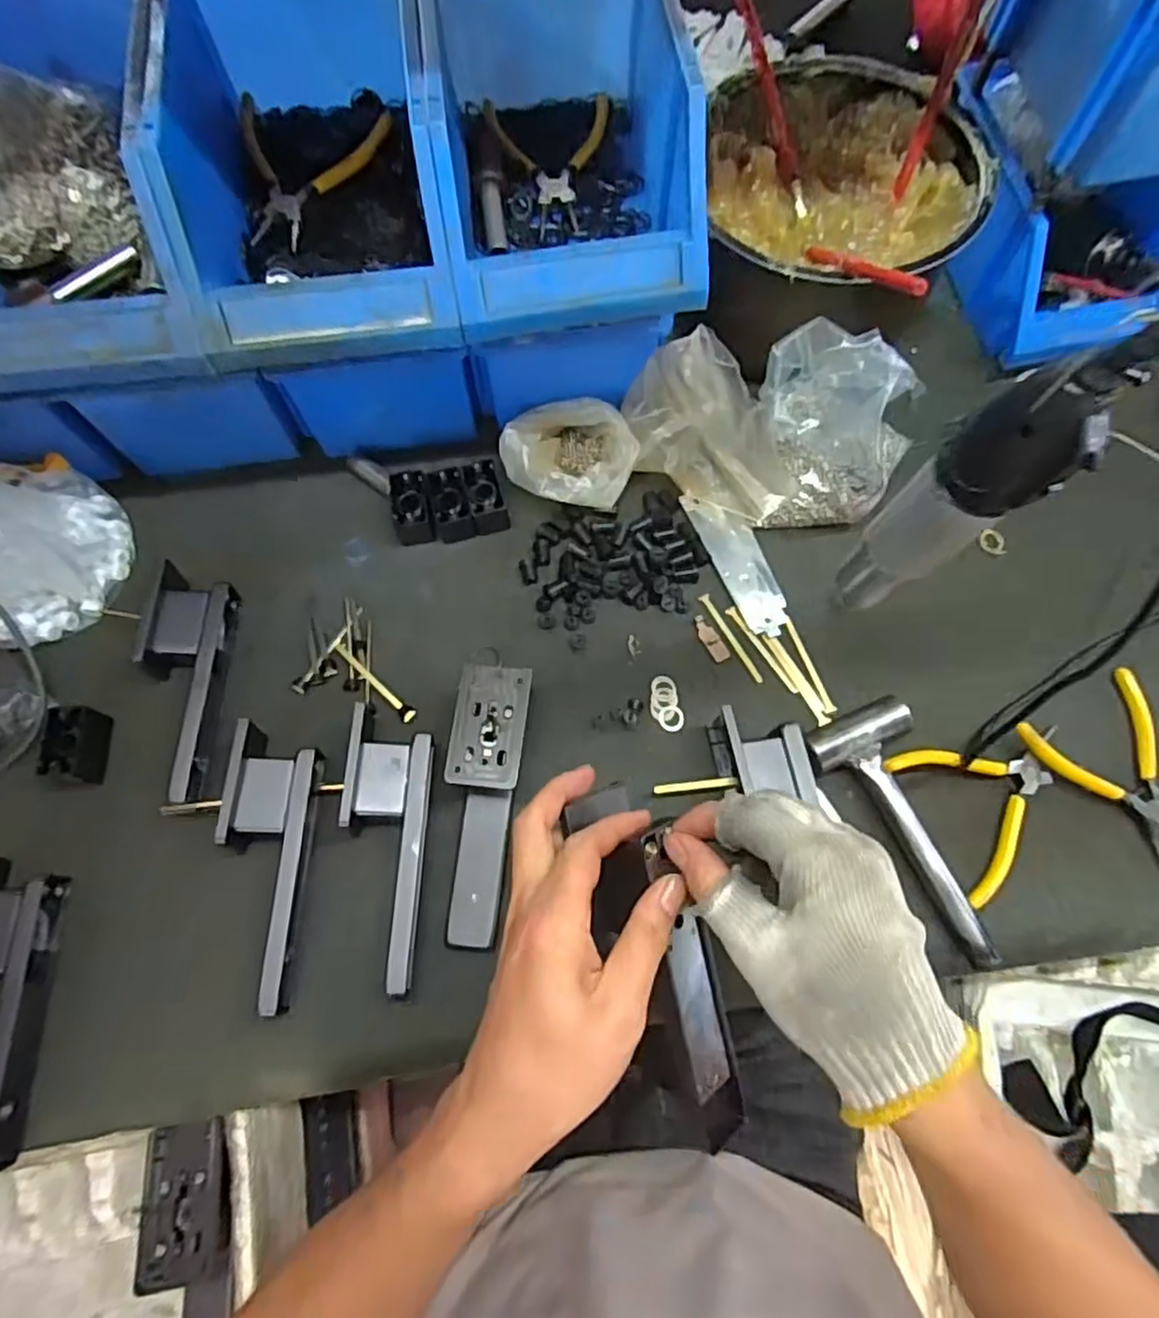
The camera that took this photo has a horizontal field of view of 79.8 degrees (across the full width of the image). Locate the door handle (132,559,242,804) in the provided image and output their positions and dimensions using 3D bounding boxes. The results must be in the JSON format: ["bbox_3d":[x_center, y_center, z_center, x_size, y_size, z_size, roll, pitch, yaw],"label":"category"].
[{"bbox_3d":[-0.295,0.017,0.518,0.058,0.047,0.180,-4,72,0],"label":"door handle"}]

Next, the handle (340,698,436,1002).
[{"bbox_3d":[-0.128,0.123,0.469,0.054,0.048,0.183,-3,72,0],"label":"handle"}]

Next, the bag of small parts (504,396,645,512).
[{"bbox_3d":[-0.008,-0.166,0.564,0.107,0.047,0.085,2,72,1],"label":"bag of small parts"}]

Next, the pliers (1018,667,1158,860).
[{"bbox_3d":[0.384,0.081,0.479,0.104,0.018,0.128,-28,73,-8],"label":"pliers"}]

